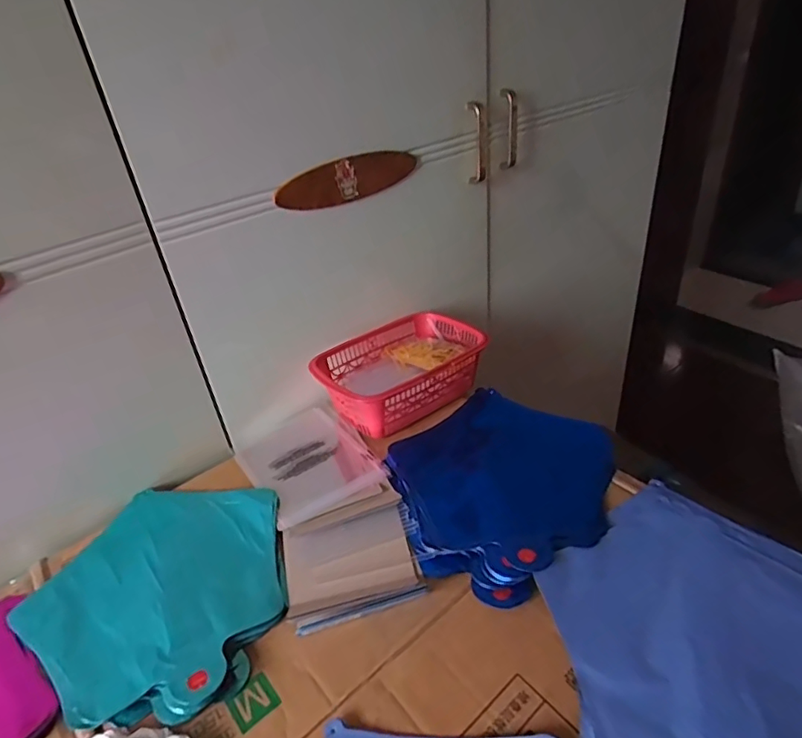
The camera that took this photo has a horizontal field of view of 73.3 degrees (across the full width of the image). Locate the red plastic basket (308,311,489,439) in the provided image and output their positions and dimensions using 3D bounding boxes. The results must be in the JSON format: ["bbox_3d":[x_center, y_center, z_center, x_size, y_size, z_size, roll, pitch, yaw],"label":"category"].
[{"bbox_3d":[-0.004,-0.002,0.710,0.215,0.067,0.159,-27,38,-27],"label":"red plastic basket"}]

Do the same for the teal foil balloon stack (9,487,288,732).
[{"bbox_3d":[-0.218,0.196,0.504,0.233,0.014,0.229,8,36,22],"label":"teal foil balloon stack"}]

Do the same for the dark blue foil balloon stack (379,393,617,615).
[{"bbox_3d":[0.107,0.111,0.586,0.254,0.015,0.238,-25,37,-25],"label":"dark blue foil balloon stack"}]

